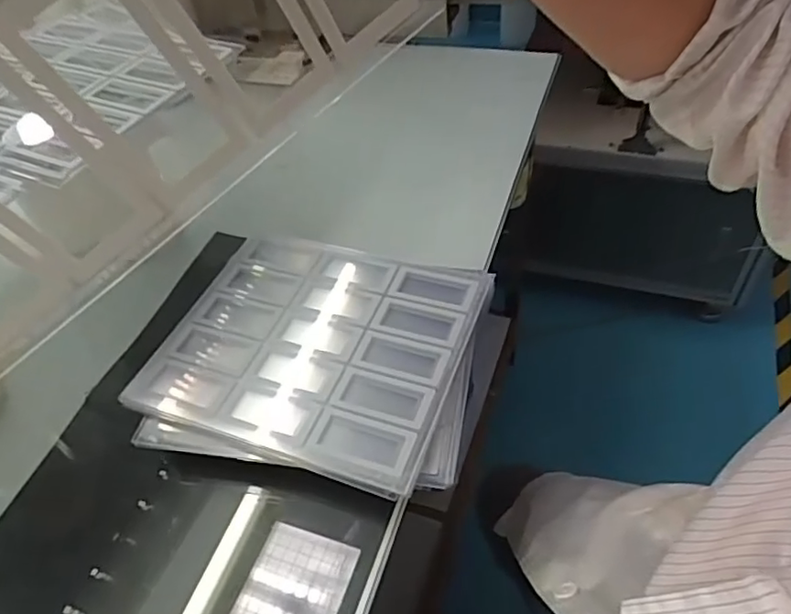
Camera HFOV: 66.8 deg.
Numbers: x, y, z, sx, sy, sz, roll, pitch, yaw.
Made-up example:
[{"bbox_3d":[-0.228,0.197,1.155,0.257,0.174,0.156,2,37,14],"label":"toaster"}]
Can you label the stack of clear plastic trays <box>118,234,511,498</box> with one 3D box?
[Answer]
[{"bbox_3d":[-0.066,0.033,0.544,0.296,0.021,0.245,10,50,16],"label":"stack of clear plastic trays"}]

